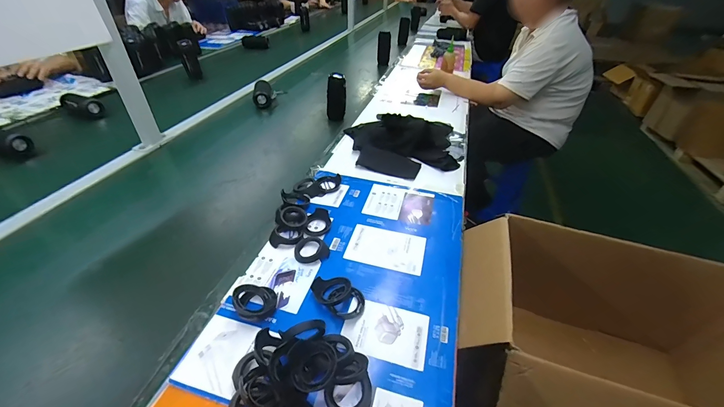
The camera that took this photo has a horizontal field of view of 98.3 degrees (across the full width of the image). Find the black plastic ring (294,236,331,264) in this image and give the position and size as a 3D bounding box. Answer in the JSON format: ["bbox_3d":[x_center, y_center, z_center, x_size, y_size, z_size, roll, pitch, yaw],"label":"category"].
[{"bbox_3d":[-0.099,0.086,0.605,0.064,0.013,0.059,-12,41,-18],"label":"black plastic ring"}]

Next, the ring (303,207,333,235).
[{"bbox_3d":[-0.092,0.038,0.661,0.053,0.021,0.069,9,39,8],"label":"ring"}]

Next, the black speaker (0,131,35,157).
[{"bbox_3d":[-1.037,-0.182,0.902,0.160,0.057,0.064,14,40,14],"label":"black speaker"}]

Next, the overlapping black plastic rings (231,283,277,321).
[{"bbox_3d":[-0.168,0.159,0.497,0.060,0.039,0.067,-10,40,-15],"label":"overlapping black plastic rings"}]

